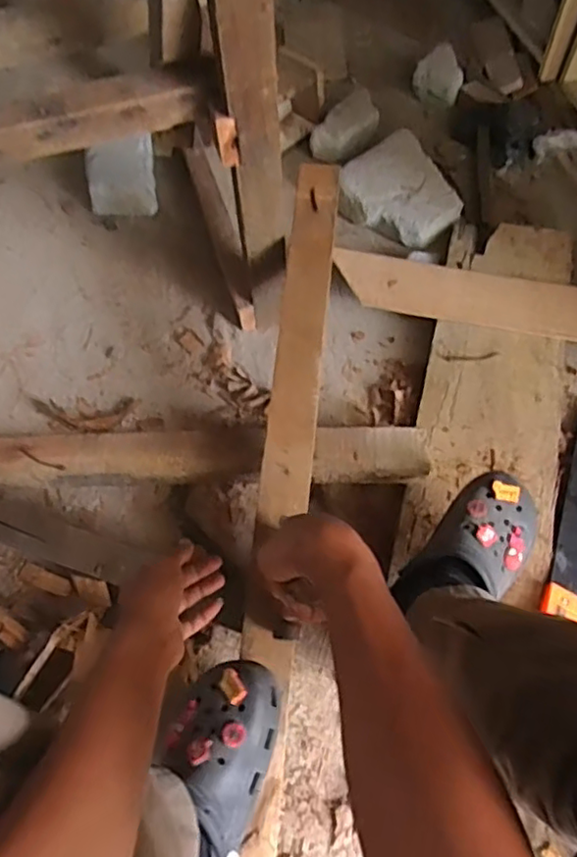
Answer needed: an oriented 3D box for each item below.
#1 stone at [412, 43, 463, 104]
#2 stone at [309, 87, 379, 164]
[{"bbox_3d":[0.297,-0.708,1.240,0.094,0.061,0.113,10,61,7],"label":"stone"},{"bbox_3d":[0.104,-0.556,1.151,0.130,0.061,0.062,-33,64,-16],"label":"stone"}]

